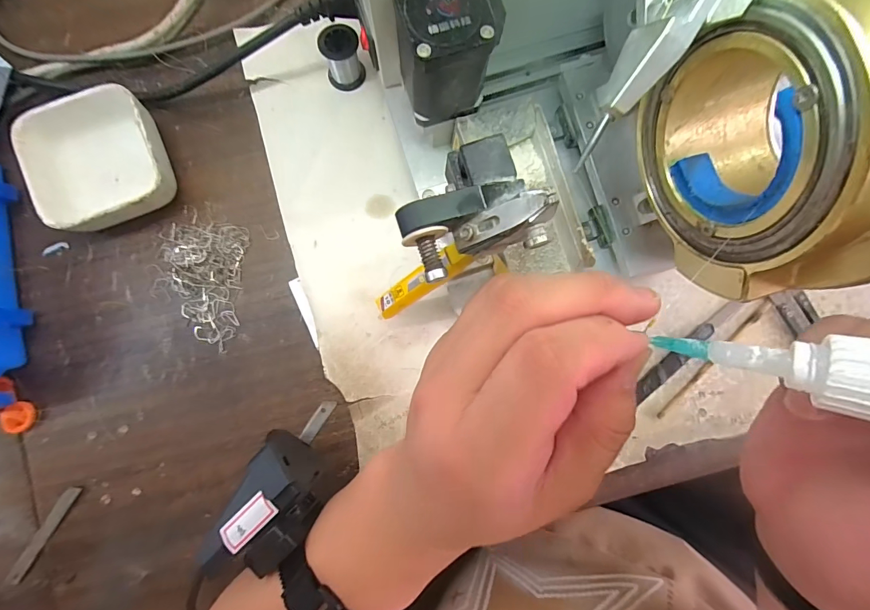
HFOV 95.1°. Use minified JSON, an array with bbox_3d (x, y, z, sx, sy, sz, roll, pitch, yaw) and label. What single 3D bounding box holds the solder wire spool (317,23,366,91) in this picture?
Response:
[{"bbox_3d":[-0.065,-0.174,0.281,0.027,0.028,0.028,-13,86,-1],"label":"solder wire spool"}]

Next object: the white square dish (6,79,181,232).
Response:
[{"bbox_3d":[-0.229,-0.096,0.275,0.085,0.032,0.083,-22,87,-2],"label":"white square dish"}]

